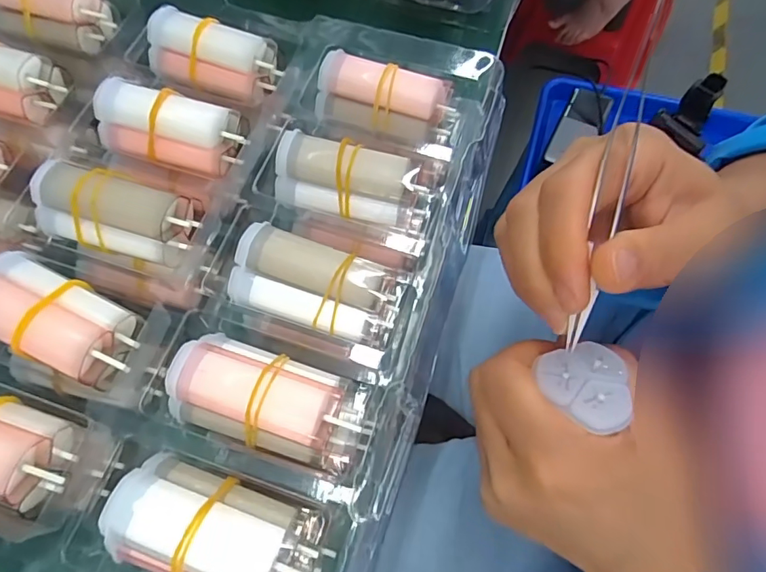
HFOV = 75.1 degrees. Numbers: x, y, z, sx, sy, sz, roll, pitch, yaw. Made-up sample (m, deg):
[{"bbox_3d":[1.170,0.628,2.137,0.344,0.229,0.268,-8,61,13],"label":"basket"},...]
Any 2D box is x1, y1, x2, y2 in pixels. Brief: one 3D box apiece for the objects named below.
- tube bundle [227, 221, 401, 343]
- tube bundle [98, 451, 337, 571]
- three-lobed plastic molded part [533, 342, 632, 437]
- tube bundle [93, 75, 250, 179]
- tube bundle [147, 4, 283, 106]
[{"bbox_3d":[-0.029,0.003,0.214,0.067,0.038,0.030,17,69,8],"label":"tube bundle"},{"bbox_3d":[-0.057,0.085,0.174,0.073,0.024,0.031,18,69,8],"label":"tube bundle"},{"bbox_3d":[0.078,0.038,0.188,0.033,0.008,0.032,0,67,1],"label":"three-lobed plastic molded part"},{"bbox_3d":[-0.104,-0.077,0.242,0.067,0.024,0.030,13,68,6],"label":"tube bundle"},{"bbox_3d":[-0.088,-0.122,0.265,0.066,0.024,0.034,17,113,8],"label":"tube bundle"}]

